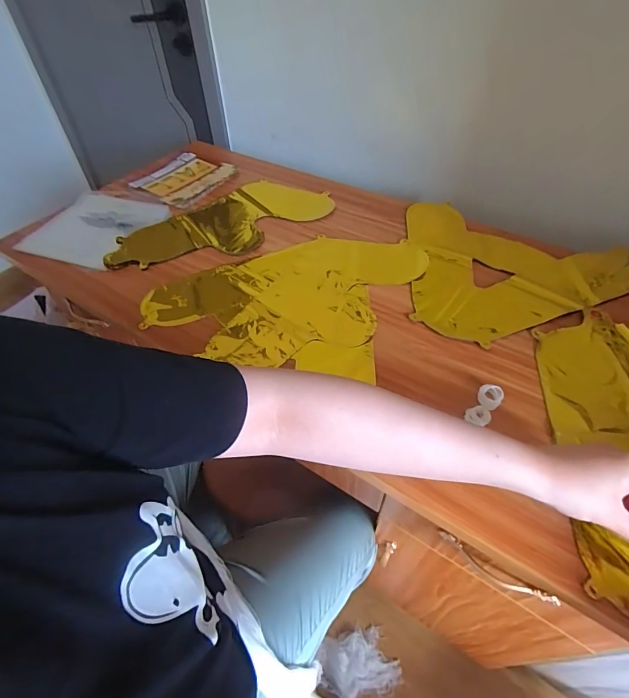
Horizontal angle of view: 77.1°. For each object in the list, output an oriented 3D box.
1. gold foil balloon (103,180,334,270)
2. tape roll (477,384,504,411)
[{"bbox_3d":[-0.176,-0.243,0.778,0.433,0.030,0.192,-37,58,-26],"label":"gold foil balloon"},{"bbox_3d":[0.219,0.062,0.495,0.028,0.014,0.035,22,54,20],"label":"tape roll"}]

